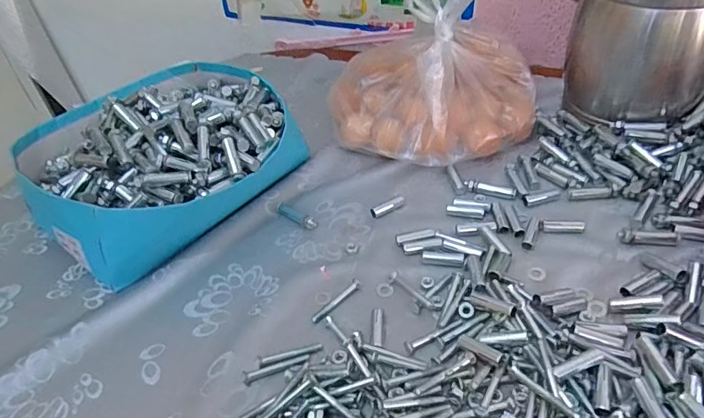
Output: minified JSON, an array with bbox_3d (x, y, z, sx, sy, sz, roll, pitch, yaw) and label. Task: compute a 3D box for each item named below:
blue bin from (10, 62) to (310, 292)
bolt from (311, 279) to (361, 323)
[{"bbox_3d":[-0.214,-0.069,0.567,0.283,0.113,0.279,-34,48,-28],"label":"blue bin"},{"bbox_3d":[-0.014,0.084,0.448,0.008,0.005,0.057,30,53,34],"label":"bolt"}]

